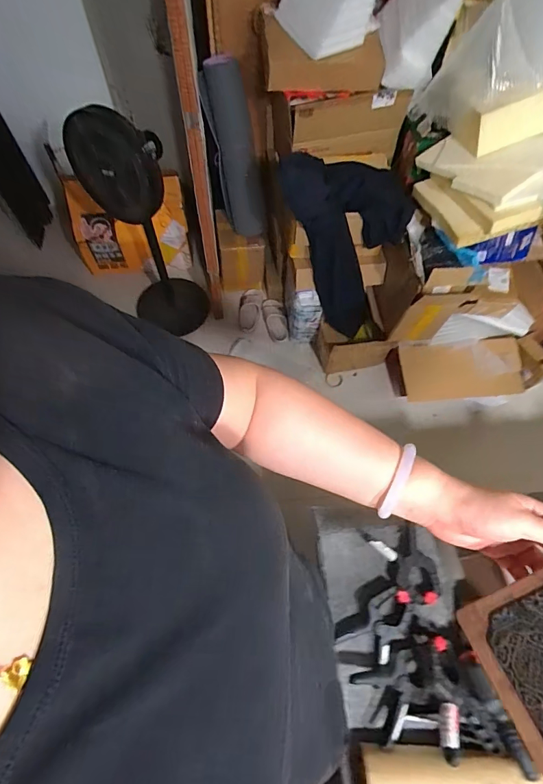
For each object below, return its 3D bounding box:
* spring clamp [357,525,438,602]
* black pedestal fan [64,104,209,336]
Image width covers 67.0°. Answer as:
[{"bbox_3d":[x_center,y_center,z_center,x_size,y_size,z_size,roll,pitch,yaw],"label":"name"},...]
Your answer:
[{"bbox_3d":[0.261,0.338,0.807,0.109,0.025,0.151,-12,64,-10],"label":"spring clamp"},{"bbox_3d":[-0.478,-0.579,1.608,0.291,0.941,0.300,-27,67,-17],"label":"black pedestal fan"}]

